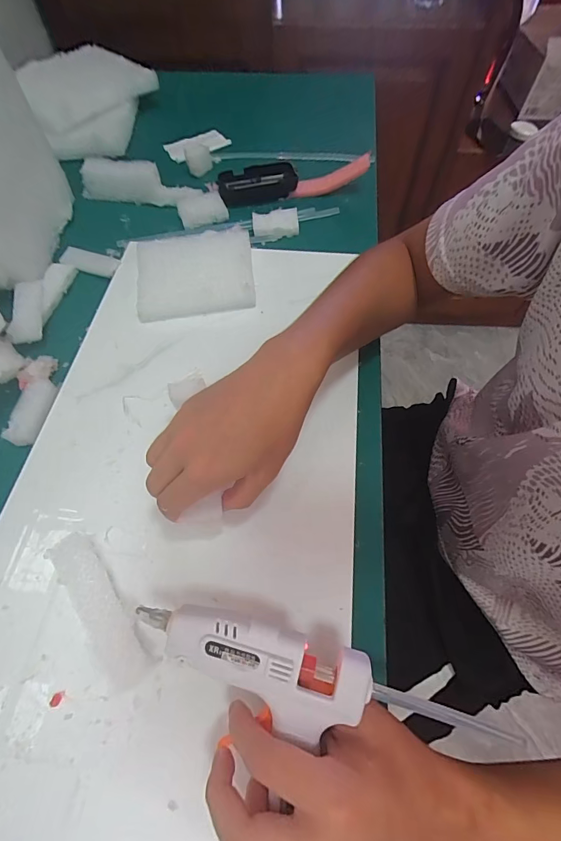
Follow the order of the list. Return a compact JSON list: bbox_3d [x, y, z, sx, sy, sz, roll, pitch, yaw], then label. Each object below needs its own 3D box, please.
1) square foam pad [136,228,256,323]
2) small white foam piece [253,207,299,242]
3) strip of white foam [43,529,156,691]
[{"bbox_3d":[-0.099,-0.172,0.435,0.131,0.022,0.111,-8,62,-3],"label":"square foam pad"},{"bbox_3d":[-0.006,-0.258,0.493,0.060,0.007,0.036,-9,106,-4],"label":"small white foam piece"},{"bbox_3d":[-0.132,0.135,0.273,0.029,0.023,0.114,-35,66,-16],"label":"strip of white foam"}]

